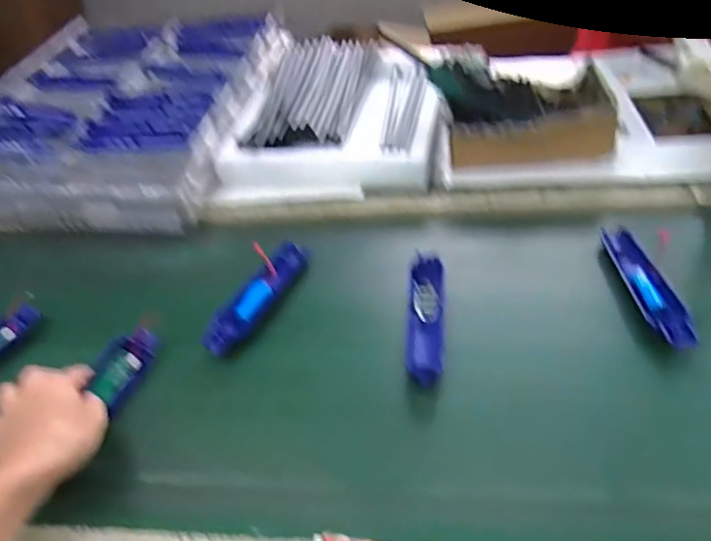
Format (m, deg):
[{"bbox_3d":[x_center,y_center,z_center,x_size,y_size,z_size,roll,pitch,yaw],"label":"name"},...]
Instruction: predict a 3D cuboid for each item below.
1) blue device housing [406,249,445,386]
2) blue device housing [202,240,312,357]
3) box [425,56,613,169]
[{"bbox_3d":[0.070,0.047,0.581,0.034,0.028,0.167,1,40,8],"label":"blue device housing"},{"bbox_3d":[-0.103,0.026,0.626,0.037,0.027,0.171,15,44,23],"label":"blue device housing"},{"bbox_3d":[0.217,-0.214,0.777,0.223,0.091,0.184,-2,40,5],"label":"box"}]

